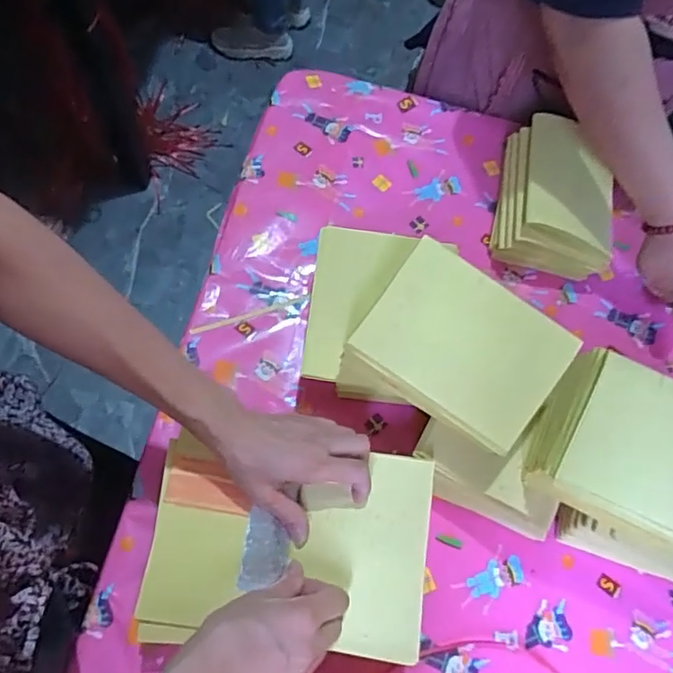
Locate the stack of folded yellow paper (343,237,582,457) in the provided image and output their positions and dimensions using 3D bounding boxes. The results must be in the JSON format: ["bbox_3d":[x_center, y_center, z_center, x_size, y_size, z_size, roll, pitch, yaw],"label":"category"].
[{"bbox_3d":[0.106,0.013,0.496,0.162,0.057,0.132,35,96,5],"label":"stack of folded yellow paper"}]

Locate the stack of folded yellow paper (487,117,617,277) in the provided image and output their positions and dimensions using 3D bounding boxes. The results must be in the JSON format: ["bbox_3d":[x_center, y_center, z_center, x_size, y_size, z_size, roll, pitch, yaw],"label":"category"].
[{"bbox_3d":[0.264,-0.165,0.661,0.128,0.091,0.164,12,72,2],"label":"stack of folded yellow paper"}]

